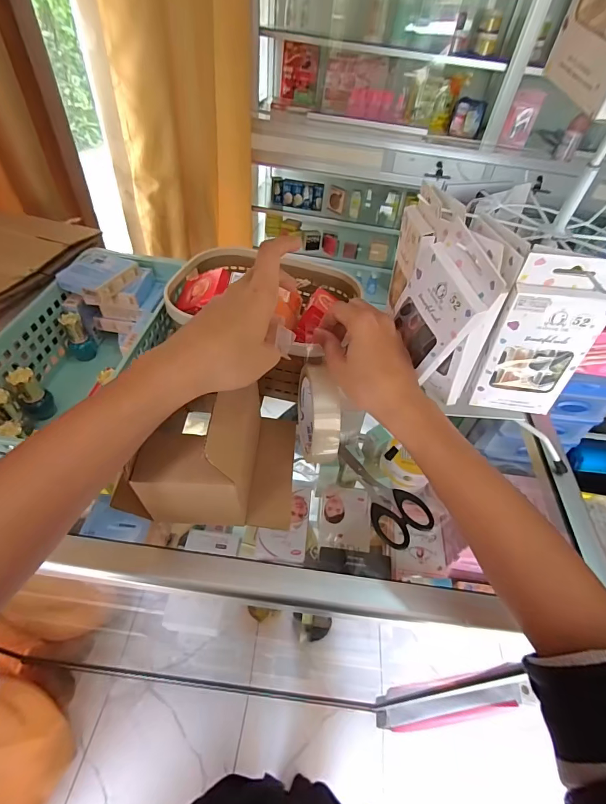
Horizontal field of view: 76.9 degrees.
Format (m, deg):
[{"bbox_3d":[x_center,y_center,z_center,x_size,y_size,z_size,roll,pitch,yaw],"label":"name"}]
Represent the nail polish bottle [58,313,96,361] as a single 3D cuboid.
[{"bbox_3d":[-0.272,-0.080,0.460,0.029,0.061,0.025,-24,55,-25],"label":"nail polish bottle"}]

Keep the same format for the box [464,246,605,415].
[{"bbox_3d":[0.189,-0.047,0.306,0.074,0.139,0.017,13,48,5],"label":"box"}]

